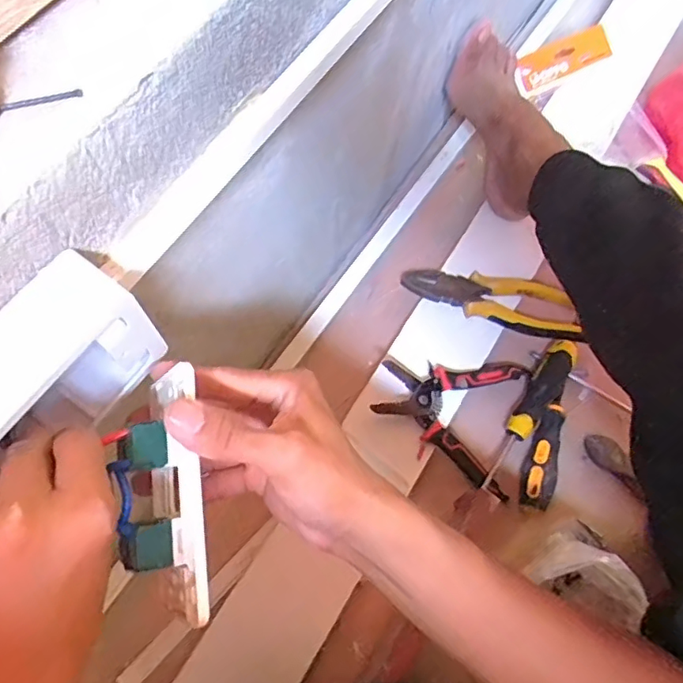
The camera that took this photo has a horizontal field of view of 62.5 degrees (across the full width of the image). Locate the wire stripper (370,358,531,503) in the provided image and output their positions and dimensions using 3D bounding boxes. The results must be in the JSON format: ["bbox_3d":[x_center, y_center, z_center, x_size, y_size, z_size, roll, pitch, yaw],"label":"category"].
[{"bbox_3d":[0.106,0.067,0.551,0.140,0.036,0.134,13,68,5],"label":"wire stripper"}]

